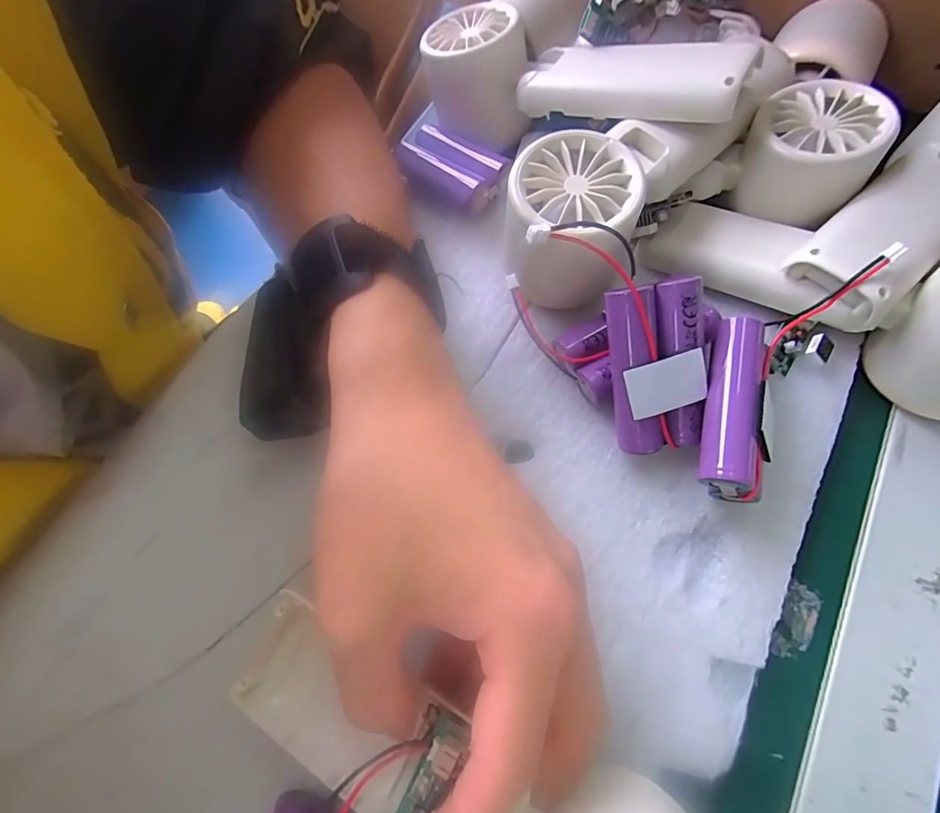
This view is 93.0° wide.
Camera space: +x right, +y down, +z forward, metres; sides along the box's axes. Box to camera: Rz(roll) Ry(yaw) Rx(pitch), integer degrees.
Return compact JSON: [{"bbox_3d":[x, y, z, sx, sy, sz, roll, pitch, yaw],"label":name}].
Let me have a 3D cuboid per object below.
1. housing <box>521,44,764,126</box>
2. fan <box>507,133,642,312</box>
[{"bbox_3d":[0.073,-0.152,0.210,0.101,0.015,0.043,25,72,29],"label":"housing"},{"bbox_3d":[0.044,-0.077,0.200,0.053,0.056,0.058,8,68,8],"label":"fan"}]

